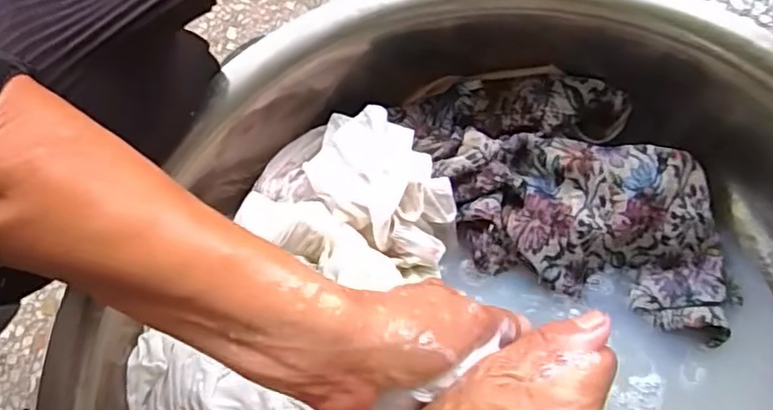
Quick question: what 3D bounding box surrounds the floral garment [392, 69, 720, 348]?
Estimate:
[{"bbox_3d":[0.163,-0.016,0.534,0.306,0.060,0.176,18,77,3],"label":"floral garment"}]

